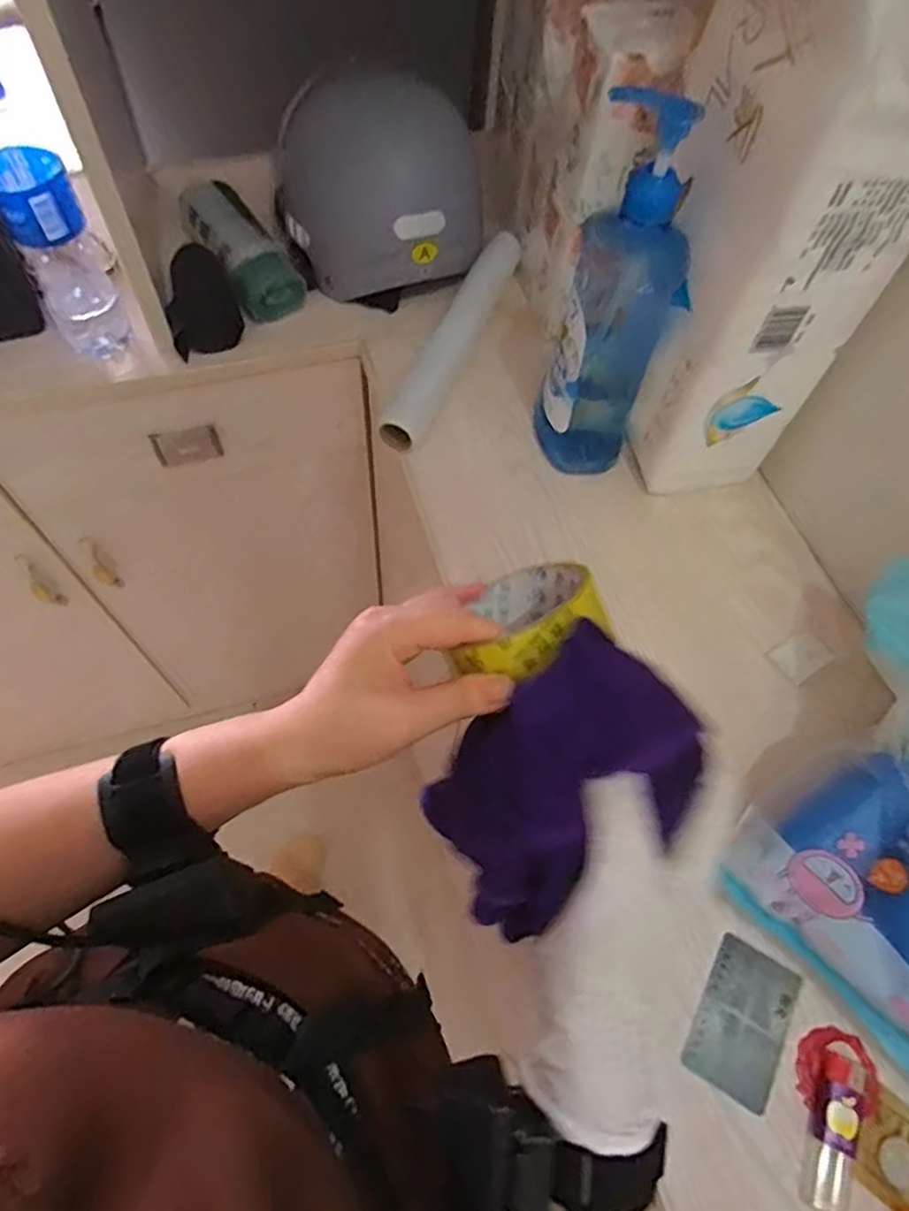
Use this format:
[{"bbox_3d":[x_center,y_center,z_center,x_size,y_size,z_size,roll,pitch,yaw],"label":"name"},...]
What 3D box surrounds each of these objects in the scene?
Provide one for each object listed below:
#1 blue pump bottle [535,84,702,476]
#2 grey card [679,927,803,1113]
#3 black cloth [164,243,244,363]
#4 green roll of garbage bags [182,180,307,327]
[{"bbox_3d":[0.123,-0.221,0.512,0.078,0.284,0.061,17,62,5],"label":"blue pump bottle"},{"bbox_3d":[0.185,0.264,0.420,0.055,0.004,0.085,31,64,12],"label":"grey card"},{"bbox_3d":[-0.261,-0.311,0.674,0.069,0.047,0.104,-19,65,-13],"label":"black cloth"},{"bbox_3d":[-0.220,-0.381,0.703,0.077,0.064,0.181,-27,67,-17],"label":"green roll of garbage bags"}]

